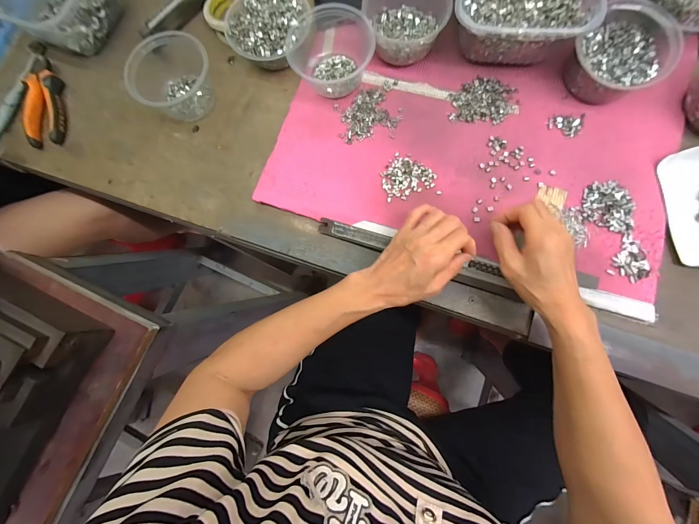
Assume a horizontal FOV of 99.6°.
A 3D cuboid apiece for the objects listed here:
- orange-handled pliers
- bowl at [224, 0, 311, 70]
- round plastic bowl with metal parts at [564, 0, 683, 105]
[{"bbox_3d":[-0.484,-0.270,0.465,0.057,0.020,0.184,-13,81,2],"label":"orange-handled pliers"},{"bbox_3d":[-0.120,-0.344,0.438,0.107,0.055,0.114,-1,82,4],"label":"bowl"},{"bbox_3d":[0.347,-0.264,0.380,0.103,0.064,0.118,43,87,9],"label":"round plastic bowl with metal parts"}]

